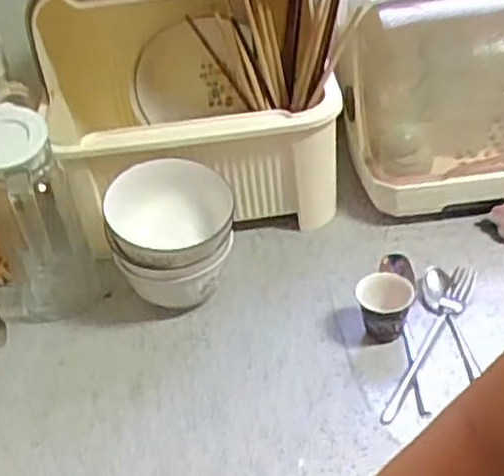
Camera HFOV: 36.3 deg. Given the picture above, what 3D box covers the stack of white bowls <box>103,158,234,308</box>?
[{"bbox_3d":[-0.081,0.003,0.805,0.125,0.134,0.132,-11,39,-6],"label":"stack of white bowls"}]

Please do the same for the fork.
[{"bbox_3d":[0.175,0.099,0.745,0.022,0.020,0.206,16,44,26],"label":"fork"}]

